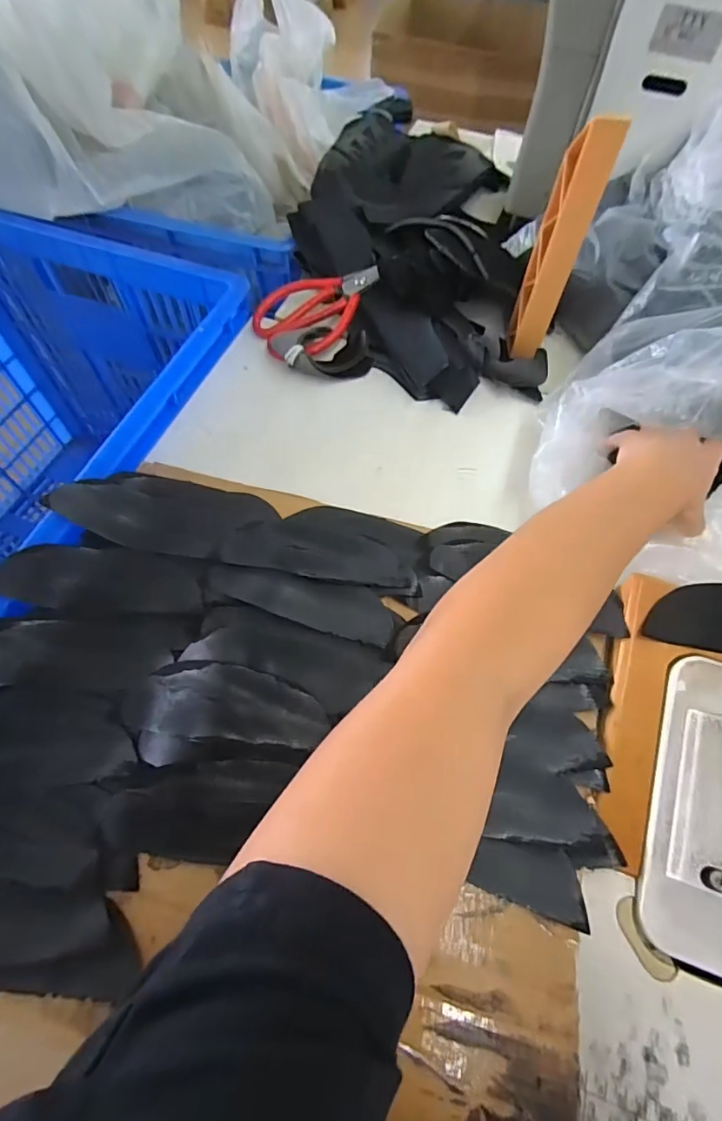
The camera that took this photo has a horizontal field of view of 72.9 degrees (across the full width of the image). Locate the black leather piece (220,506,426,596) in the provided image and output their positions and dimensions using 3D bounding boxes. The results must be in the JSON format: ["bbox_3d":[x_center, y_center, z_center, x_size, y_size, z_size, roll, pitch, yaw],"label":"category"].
[{"bbox_3d":[-0.027,-0.015,0.387,0.148,0.013,0.070,8,61,2],"label":"black leather piece"}]

